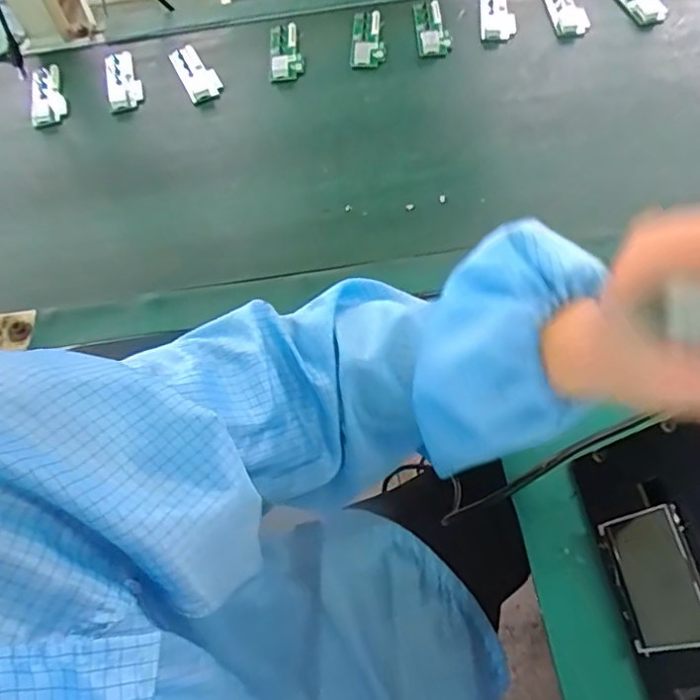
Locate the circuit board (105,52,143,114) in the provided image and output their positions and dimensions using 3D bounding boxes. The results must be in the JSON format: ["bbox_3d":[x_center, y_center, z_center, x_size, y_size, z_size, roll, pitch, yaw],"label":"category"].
[{"bbox_3d":[-0.261,-0.312,0.666,0.038,0.014,0.101,-17,61,-3],"label":"circuit board"}]

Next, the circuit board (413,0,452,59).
[{"bbox_3d":[0.095,-0.376,0.669,0.038,0.008,0.104,-3,61,4],"label":"circuit board"}]

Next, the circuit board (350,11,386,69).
[{"bbox_3d":[0.021,-0.360,0.663,0.039,0.012,0.107,-1,61,5],"label":"circuit board"}]

